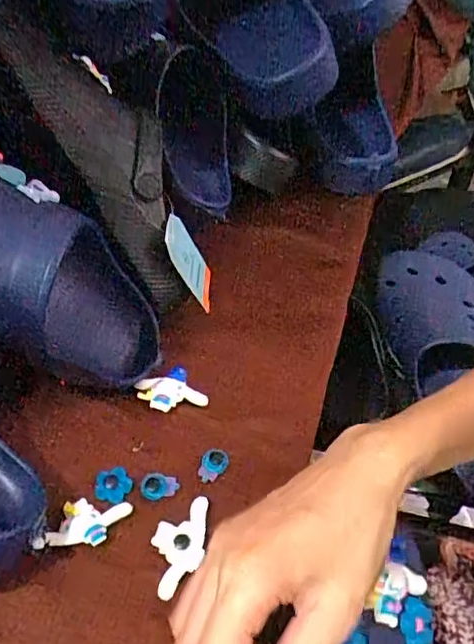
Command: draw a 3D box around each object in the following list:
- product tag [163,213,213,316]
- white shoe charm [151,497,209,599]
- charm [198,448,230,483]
[{"bbox_3d":[-0.040,-0.052,0.475,0.005,0.077,0.045,-13,42,24],"label":"product tag"},{"bbox_3d":[-0.038,0.147,0.374,0.032,0.014,0.064,6,49,2],"label":"white shoe charm"},{"bbox_3d":[-0.016,0.103,0.411,0.019,0.008,0.025,13,49,8],"label":"charm"}]

